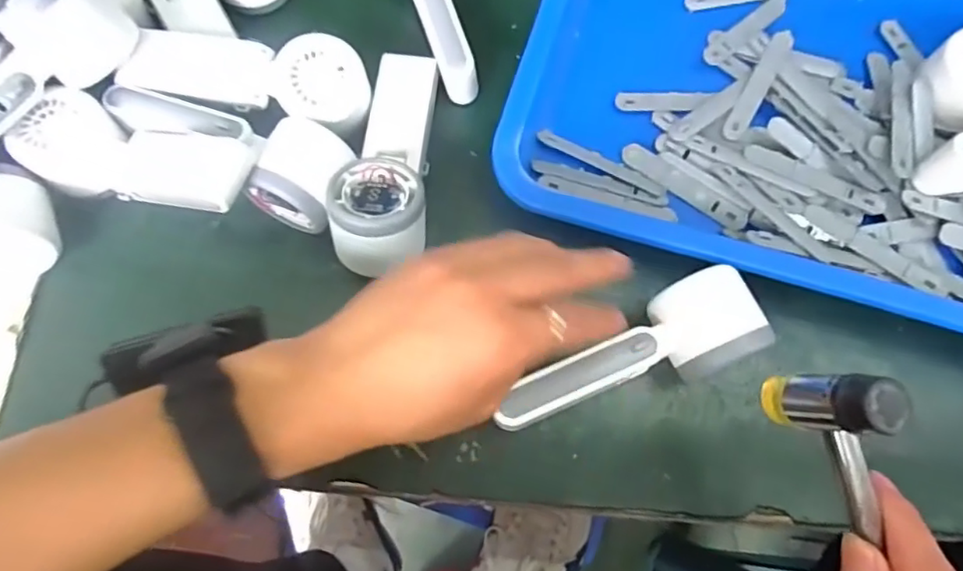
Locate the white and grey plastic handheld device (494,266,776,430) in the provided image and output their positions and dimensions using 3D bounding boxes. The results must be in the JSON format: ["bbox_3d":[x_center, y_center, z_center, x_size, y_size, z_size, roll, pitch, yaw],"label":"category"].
[{"bbox_3d":[0.085,0.044,0.350,0.159,0.042,0.052,-23,73,-6],"label":"white and grey plastic handheld device"}]

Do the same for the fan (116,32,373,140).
[{"bbox_3d":[-0.147,-0.136,0.387,0.149,0.038,0.054,11,71,2],"label":"fan"}]

